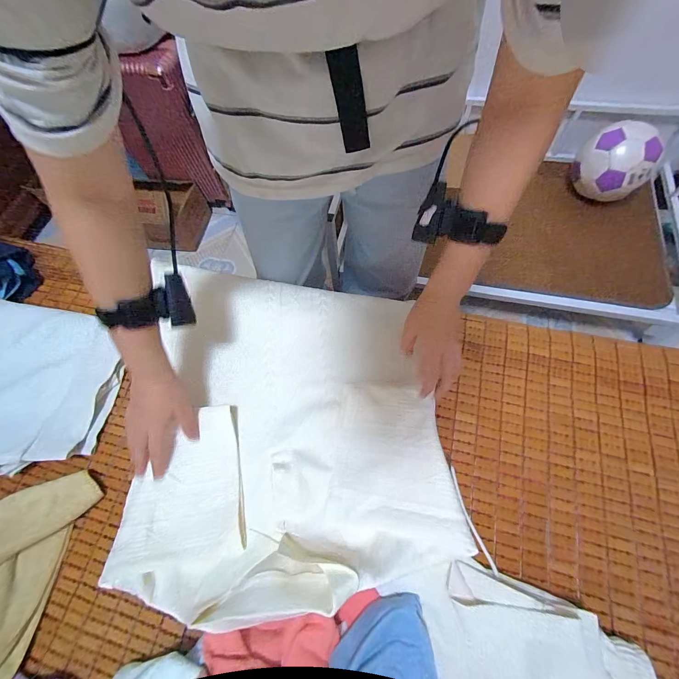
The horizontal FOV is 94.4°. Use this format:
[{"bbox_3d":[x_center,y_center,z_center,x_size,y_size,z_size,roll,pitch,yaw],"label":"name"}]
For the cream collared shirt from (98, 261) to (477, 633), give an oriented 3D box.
[{"bbox_3d":[-0.083,0.086,0.453,0.434,0.081,0.473,-5,68,1],"label":"cream collared shirt"}]

